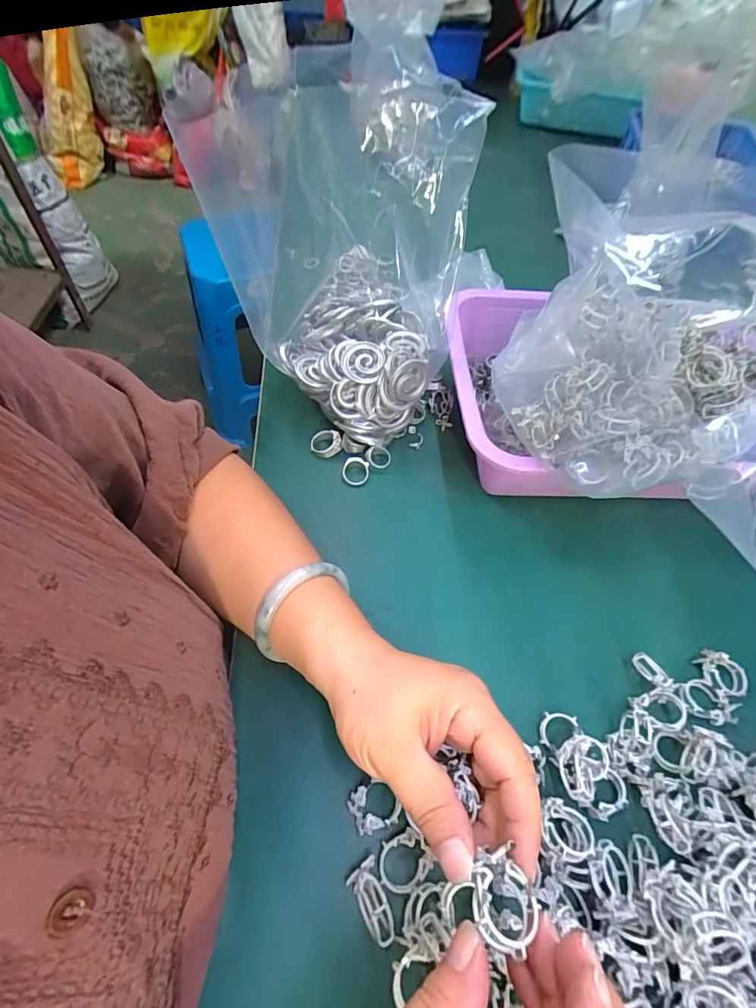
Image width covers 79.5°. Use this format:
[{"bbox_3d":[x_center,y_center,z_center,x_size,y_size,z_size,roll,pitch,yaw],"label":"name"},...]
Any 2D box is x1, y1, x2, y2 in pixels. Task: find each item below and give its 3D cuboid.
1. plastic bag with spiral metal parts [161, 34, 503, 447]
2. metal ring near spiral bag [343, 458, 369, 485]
[{"bbox_3d":[-0.020,-0.180,0.378,0.159,0.241,0.127,35,61,18],"label":"plastic bag with spiral metal parts"},{"bbox_3d":[-0.020,-0.029,0.404,0.023,0.006,0.025,2,78,-11],"label":"metal ring near spiral bag"}]

